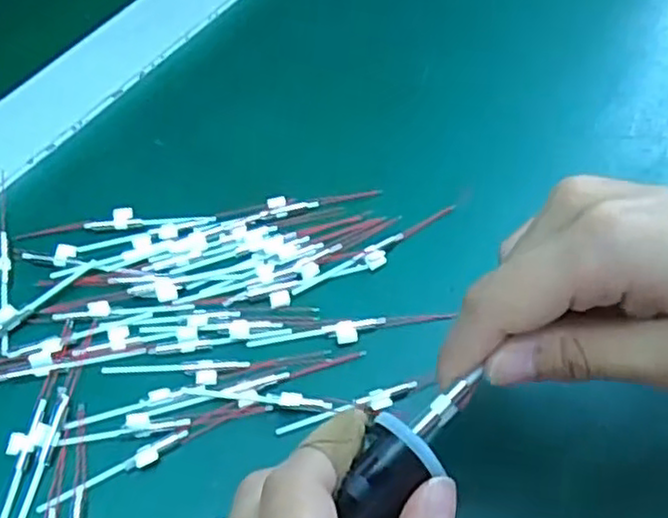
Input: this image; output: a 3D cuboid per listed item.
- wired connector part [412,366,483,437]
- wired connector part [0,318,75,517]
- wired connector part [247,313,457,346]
[{"bbox_3d":[0.033,0.043,0.206,0.025,0.004,0.007,-38,66,-19],"label":"wired connector part"},{"bbox_3d":[-0.120,0.066,0.275,0.011,0.008,0.095,4,58,1],"label":"wired connector part"},{"bbox_3d":[0.008,0.031,0.303,0.088,0.005,0.010,-8,59,-6],"label":"wired connector part"}]

